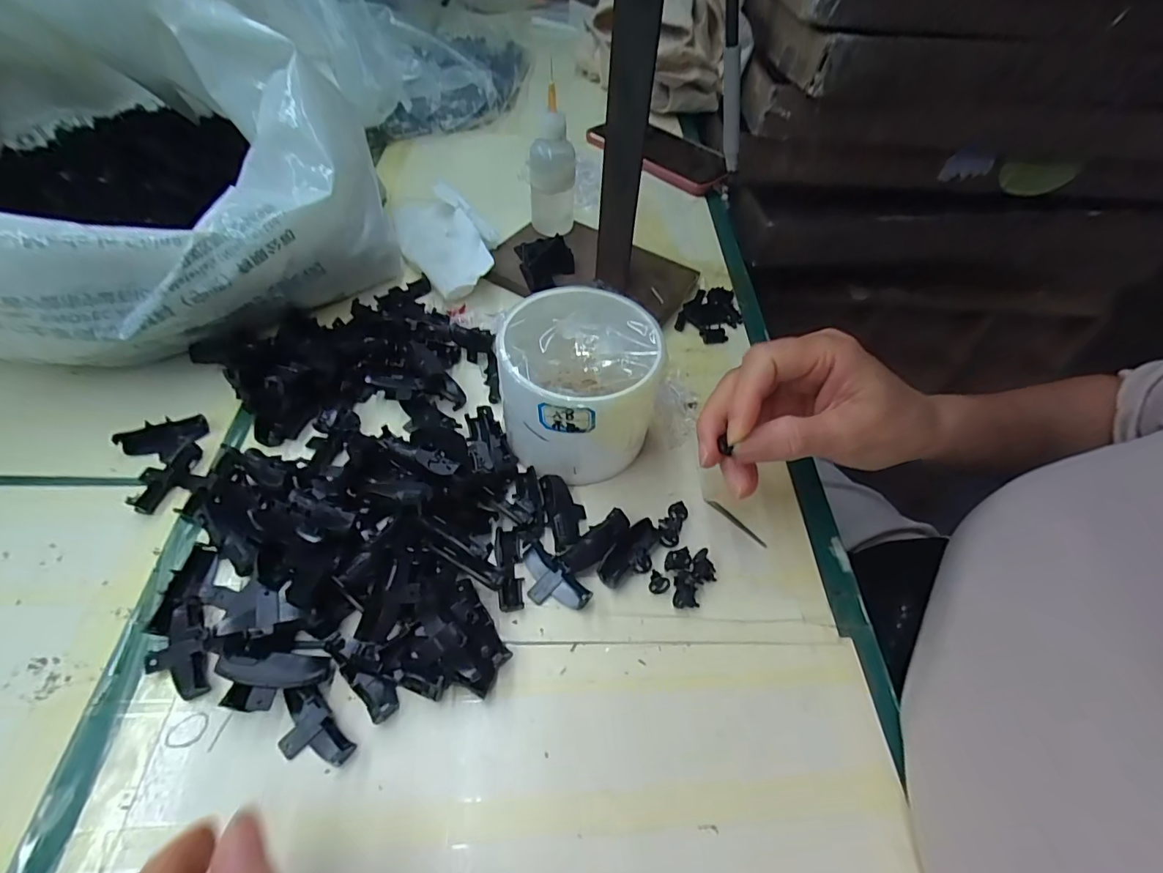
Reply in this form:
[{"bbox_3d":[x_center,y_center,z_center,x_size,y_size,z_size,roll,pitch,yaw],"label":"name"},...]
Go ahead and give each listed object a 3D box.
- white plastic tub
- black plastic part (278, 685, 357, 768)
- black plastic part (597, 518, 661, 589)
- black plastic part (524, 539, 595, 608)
[{"bbox_3d":[-0.002,-0.026,0.283,0.079,0.071,0.085,3,52,-3],"label":"white plastic tub"},{"bbox_3d":[-0.112,0.118,0.206,0.021,0.011,0.038,-35,63,-28],"label":"black plastic part"},{"bbox_3d":[0.024,0.059,0.262,0.015,0.009,0.040,38,58,22],"label":"black plastic part"},{"bbox_3d":[-0.017,0.071,0.250,0.041,0.009,0.021,36,58,21],"label":"black plastic part"}]

